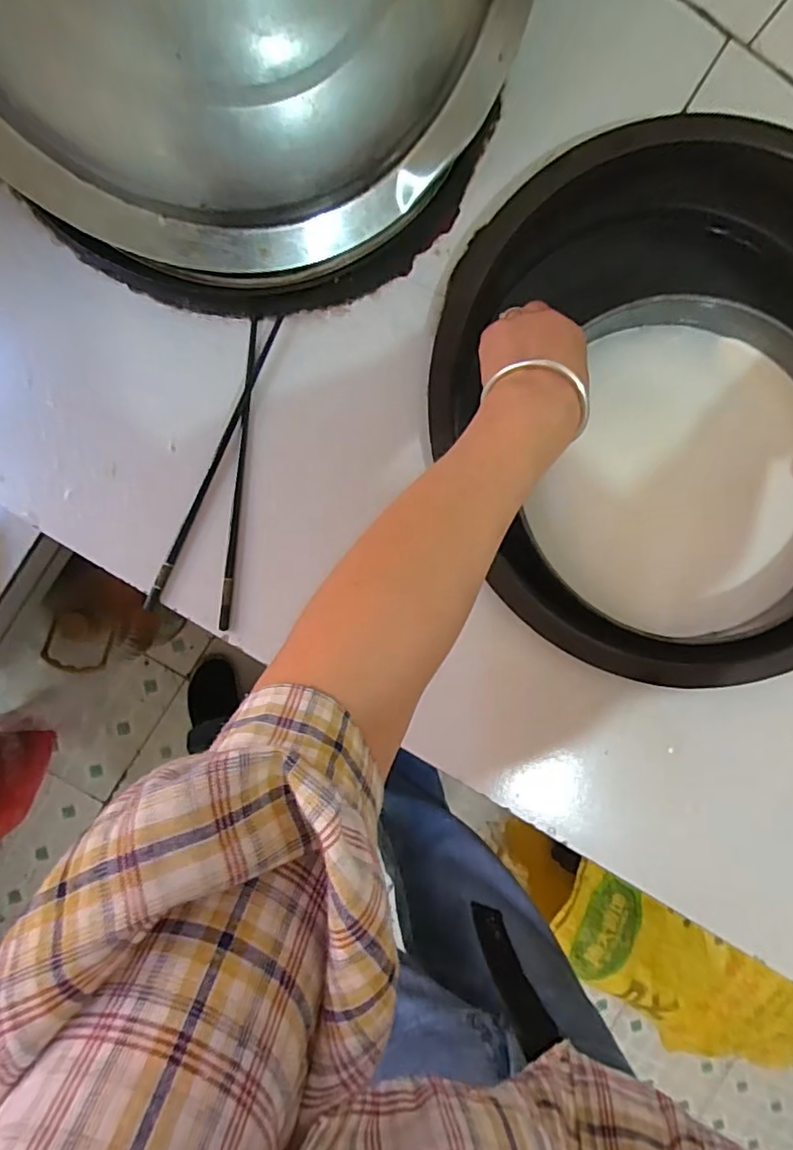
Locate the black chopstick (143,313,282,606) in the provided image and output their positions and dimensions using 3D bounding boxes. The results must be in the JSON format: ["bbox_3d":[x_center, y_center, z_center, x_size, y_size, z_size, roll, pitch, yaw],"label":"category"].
[{"bbox_3d":[-0.134,-0.082,0.423,0.011,0.008,0.231,26,93,-9],"label":"black chopstick"}]

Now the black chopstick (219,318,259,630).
[{"bbox_3d":[-0.116,-0.074,0.425,0.007,0.008,0.227,6,95,-7],"label":"black chopstick"}]

